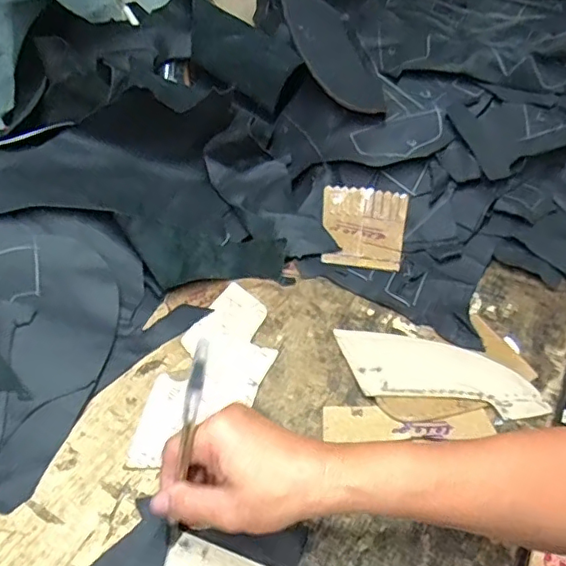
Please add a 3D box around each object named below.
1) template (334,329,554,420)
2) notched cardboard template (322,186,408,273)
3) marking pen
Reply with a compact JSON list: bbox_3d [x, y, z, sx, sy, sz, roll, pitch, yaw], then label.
[{"bbox_3d":[0.133,0.074,0.479,0.168,0.005,0.066,10,46,3],"label":"template"},{"bbox_3d":[0.083,-0.057,0.576,0.083,0.004,0.090,7,67,1],"label":"notched cardboard template"},{"bbox_3d":[-0.059,0.102,0.341,0.008,0.155,0.011,17,25,10],"label":"marking pen"}]

